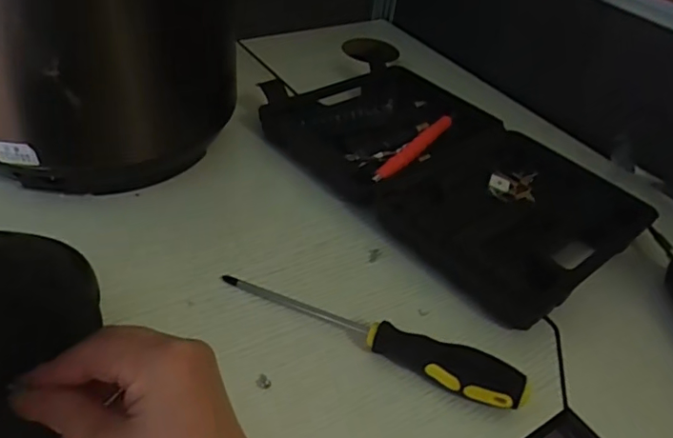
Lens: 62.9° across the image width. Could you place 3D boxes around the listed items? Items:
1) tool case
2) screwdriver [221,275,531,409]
[{"bbox_3d":[0.101,-0.064,0.528,0.228,0.035,0.346,-25,50,-33],"label":"tool case"},{"bbox_3d":[0.020,0.079,0.379,0.217,0.027,0.028,20,42,14],"label":"screwdriver"}]

